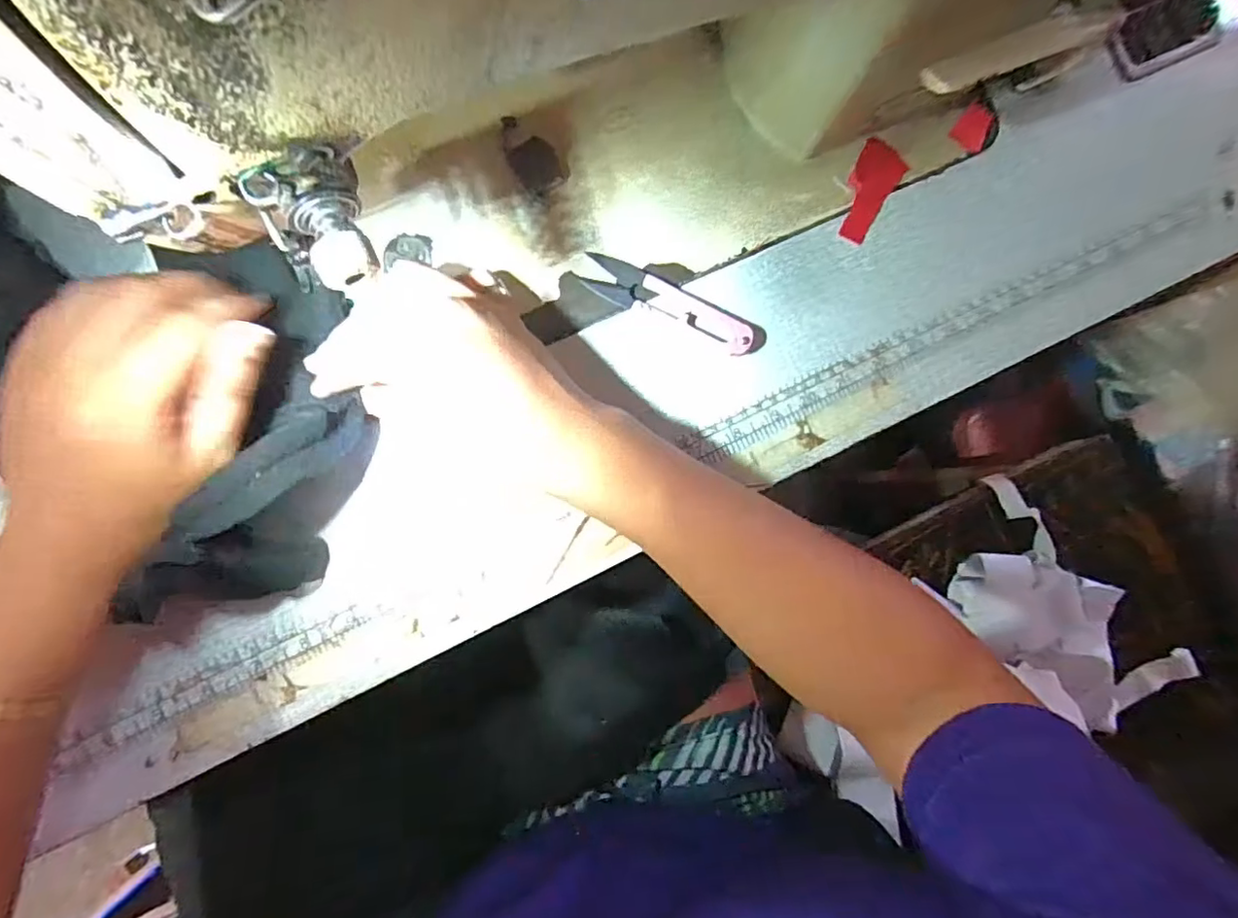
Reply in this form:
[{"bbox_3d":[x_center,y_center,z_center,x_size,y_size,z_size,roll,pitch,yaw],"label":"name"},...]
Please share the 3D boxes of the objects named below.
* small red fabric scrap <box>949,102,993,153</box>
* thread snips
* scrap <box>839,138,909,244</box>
[{"bbox_3d":[0.219,-0.204,0.366,0.021,0.005,0.026,34,84,-6],"label":"small red fabric scrap"},{"bbox_3d":[0.029,-0.088,0.336,0.098,0.010,0.024,24,85,-7],"label":"thread snips"},{"bbox_3d":[0.149,-0.162,0.358,0.030,0.004,0.062,35,84,-6],"label":"scrap"}]

